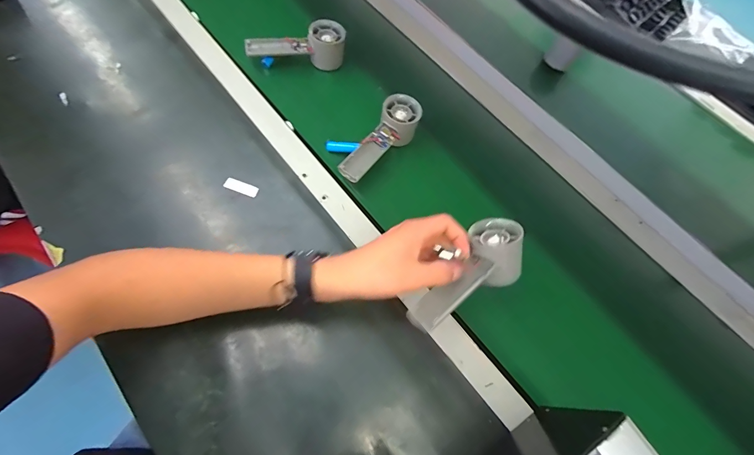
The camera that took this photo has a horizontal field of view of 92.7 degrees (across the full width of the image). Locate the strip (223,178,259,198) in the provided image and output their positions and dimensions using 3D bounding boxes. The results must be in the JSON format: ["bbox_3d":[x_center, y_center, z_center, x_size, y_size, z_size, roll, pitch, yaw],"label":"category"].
[{"bbox_3d":[-0.188,-0.055,0.498,0.046,0.004,0.017,22,62,-2],"label":"strip"}]

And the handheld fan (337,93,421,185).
[{"bbox_3d":[0.007,-0.126,0.530,0.051,0.056,0.155,32,63,14],"label":"handheld fan"}]

